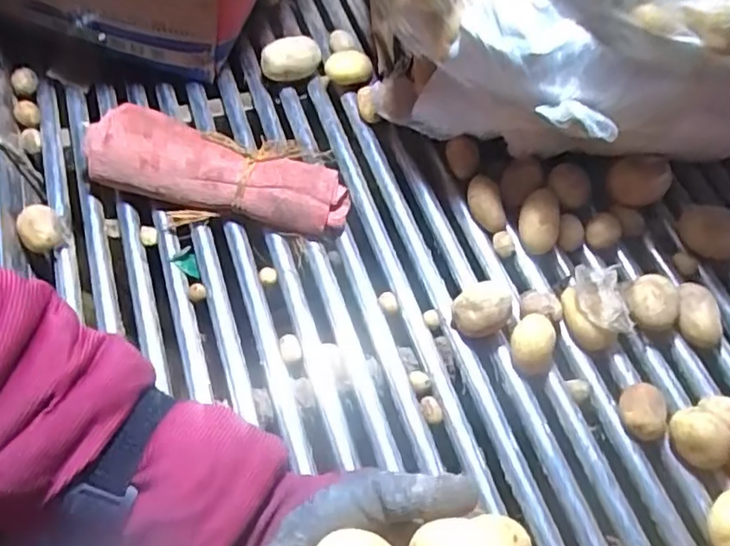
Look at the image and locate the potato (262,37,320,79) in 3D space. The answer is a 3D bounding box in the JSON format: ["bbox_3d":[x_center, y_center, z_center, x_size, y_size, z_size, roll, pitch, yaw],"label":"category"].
[{"bbox_3d":[-0.079,-0.229,0.643,0.062,0.041,0.032,-3,58,-3],"label":"potato"}]

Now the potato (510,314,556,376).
[{"bbox_3d":[0.139,0.059,0.496,0.036,0.036,0.037,1,58,-1],"label":"potato"}]

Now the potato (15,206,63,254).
[{"bbox_3d":[-0.282,-0.036,0.527,0.035,0.034,0.036,1,58,-1],"label":"potato"}]

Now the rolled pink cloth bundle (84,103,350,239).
[{"bbox_3d":[-0.134,-0.096,0.560,0.236,0.046,0.079,13,58,7],"label":"rolled pink cloth bundle"}]

